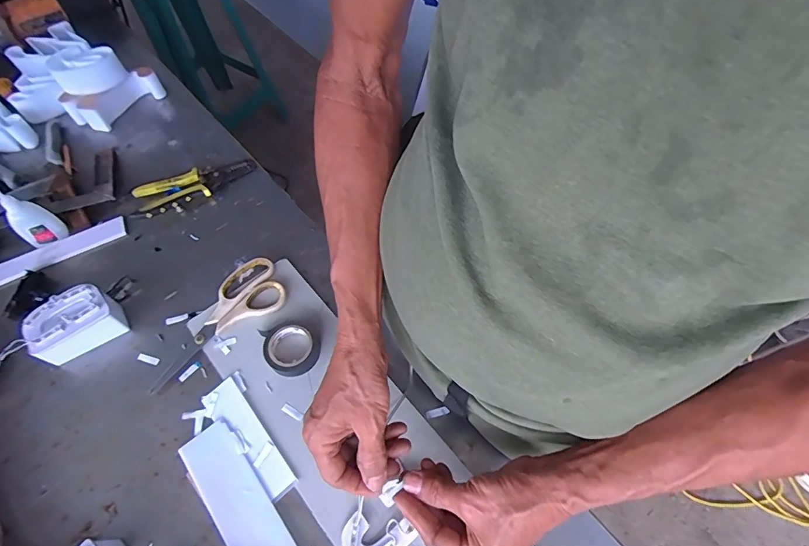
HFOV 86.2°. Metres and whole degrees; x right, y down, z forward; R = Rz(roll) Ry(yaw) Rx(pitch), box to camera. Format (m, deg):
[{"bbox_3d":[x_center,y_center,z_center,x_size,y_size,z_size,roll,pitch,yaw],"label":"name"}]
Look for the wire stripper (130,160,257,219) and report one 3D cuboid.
[{"bbox_3d":[-0.294,-0.124,0.608,0.167,0.020,0.058,-28,64,-14],"label":"wire stripper"}]

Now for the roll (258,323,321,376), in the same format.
[{"bbox_3d":[-0.127,0.085,0.483,0.061,0.015,0.060,0,61,0],"label":"roll"}]

